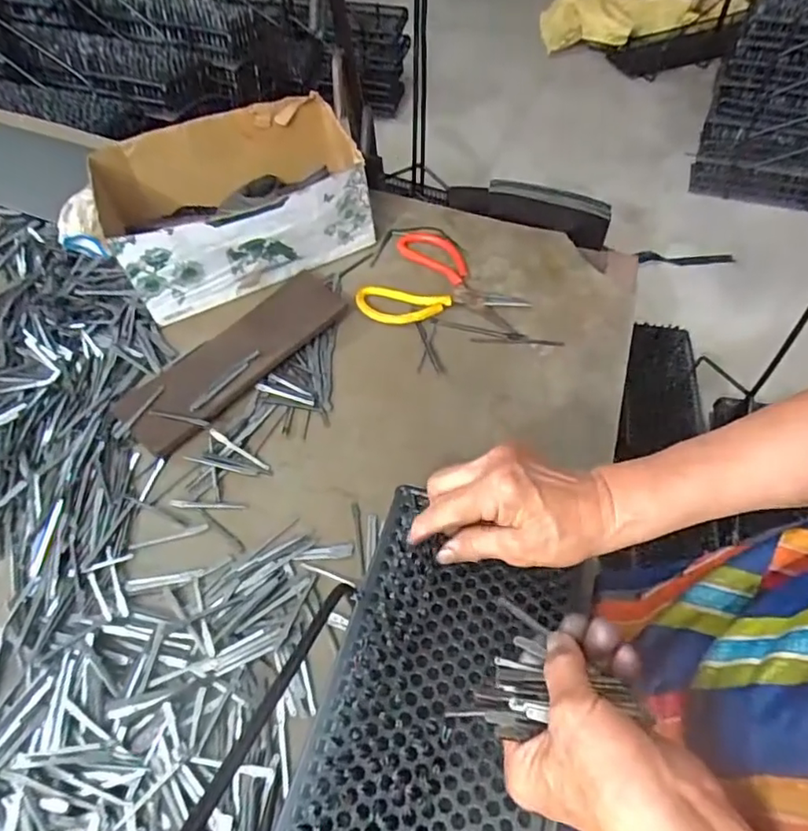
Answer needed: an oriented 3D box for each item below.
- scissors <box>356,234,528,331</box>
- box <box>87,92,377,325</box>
[{"bbox_3d":[0.054,-0.152,0.682,0.178,0.008,0.157,20,58,16],"label":"scissors"},{"bbox_3d":[-0.191,-0.254,0.695,0.287,0.108,0.198,-23,57,-14],"label":"box"}]

